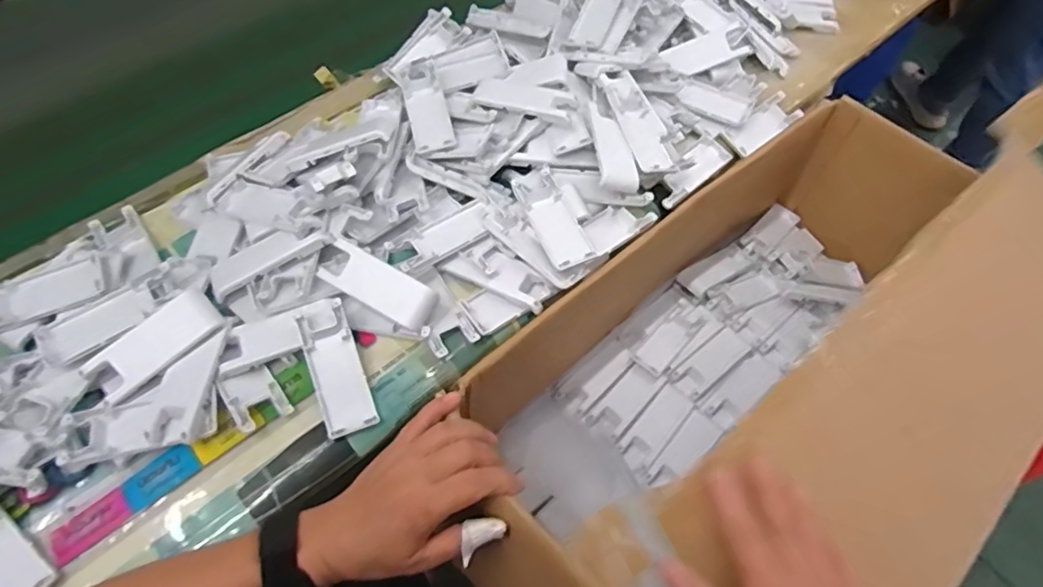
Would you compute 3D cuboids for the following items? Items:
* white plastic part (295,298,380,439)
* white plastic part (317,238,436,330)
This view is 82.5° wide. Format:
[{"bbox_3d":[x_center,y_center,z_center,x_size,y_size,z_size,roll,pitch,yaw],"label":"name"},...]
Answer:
[{"bbox_3d":[-0.146,0.060,0.470,0.039,0.010,0.102,-18,75,-13],"label":"white plastic part"},{"bbox_3d":[-0.120,-0.007,0.498,0.097,0.021,0.037,26,61,11],"label":"white plastic part"}]

